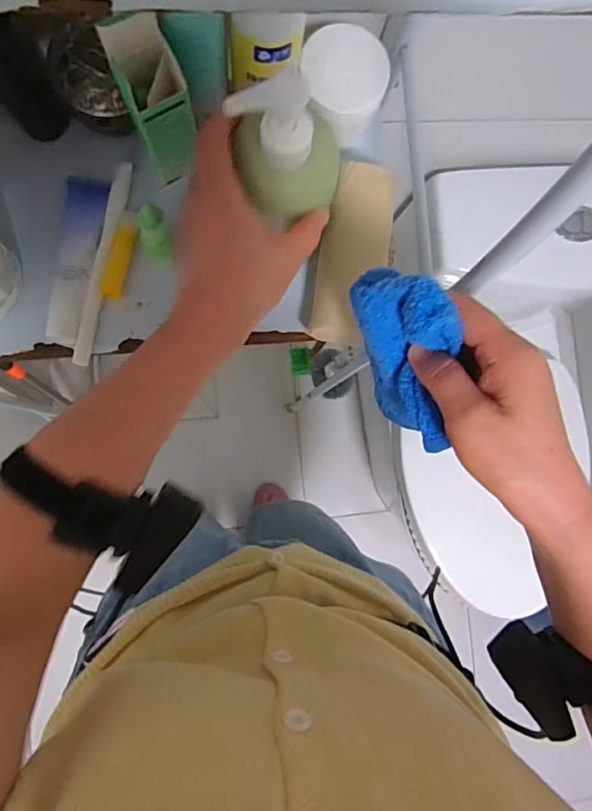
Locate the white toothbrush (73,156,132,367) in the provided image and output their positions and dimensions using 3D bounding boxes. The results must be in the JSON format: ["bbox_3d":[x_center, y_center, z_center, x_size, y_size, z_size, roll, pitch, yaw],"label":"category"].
[{"bbox_3d":[-0.159,-0.120,0.434,0.014,0.014,0.176,10,85,-7],"label":"white toothbrush"}]

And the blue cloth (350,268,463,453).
[{"bbox_3d":[0.068,-0.026,0.299,0.041,0.061,0.105,-23,89,-8],"label":"blue cloth"}]

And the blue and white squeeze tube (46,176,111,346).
[{"bbox_3d":[-0.179,-0.121,0.428,0.032,0.015,0.140,7,85,-7],"label":"blue and white squeeze tube"}]

